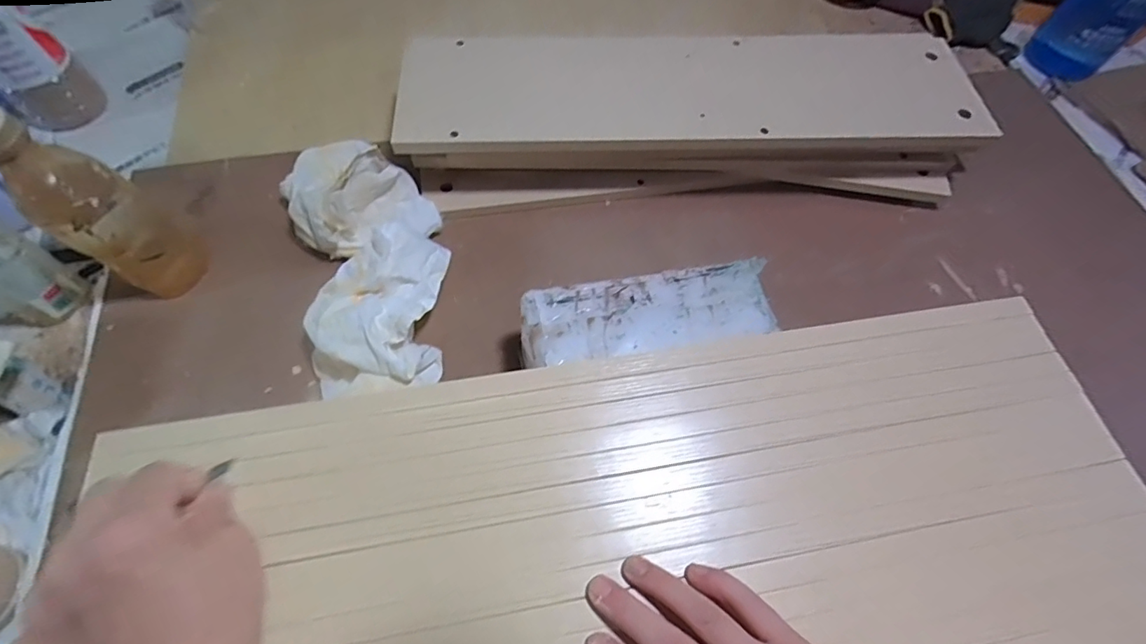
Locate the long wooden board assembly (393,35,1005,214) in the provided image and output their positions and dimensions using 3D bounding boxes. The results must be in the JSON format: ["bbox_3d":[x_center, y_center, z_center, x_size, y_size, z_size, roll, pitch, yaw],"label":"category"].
[{"bbox_3d":[0.133,-0.243,0.606,0.612,0.132,0.175,-2,63,-4],"label":"long wooden board assembly"}]

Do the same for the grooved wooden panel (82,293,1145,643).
[{"bbox_3d":[0.048,0.122,0.302,0.613,0.019,0.229,-8,64,-7],"label":"grooved wooden panel"}]

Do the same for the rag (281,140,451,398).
[{"bbox_3d":[-0.207,-0.066,0.528,0.145,0.075,0.285,-17,65,-11],"label":"rag"}]

